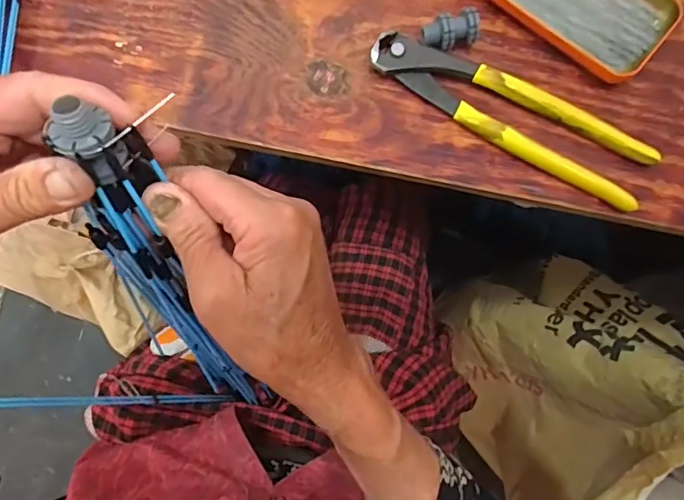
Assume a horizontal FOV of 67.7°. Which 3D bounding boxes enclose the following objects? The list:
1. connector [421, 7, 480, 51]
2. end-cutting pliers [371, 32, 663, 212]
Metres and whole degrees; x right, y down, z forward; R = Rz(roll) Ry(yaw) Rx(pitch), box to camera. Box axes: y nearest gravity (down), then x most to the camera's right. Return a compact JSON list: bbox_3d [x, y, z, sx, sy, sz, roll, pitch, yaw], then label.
[{"bbox_3d":[0.076,-0.151,0.358,0.038,0.027,0.019,-17,80,-4],"label":"connector"},{"bbox_3d":[0.115,-0.096,0.349,0.201,0.025,0.059,29,80,4],"label":"end-cutting pliers"}]

